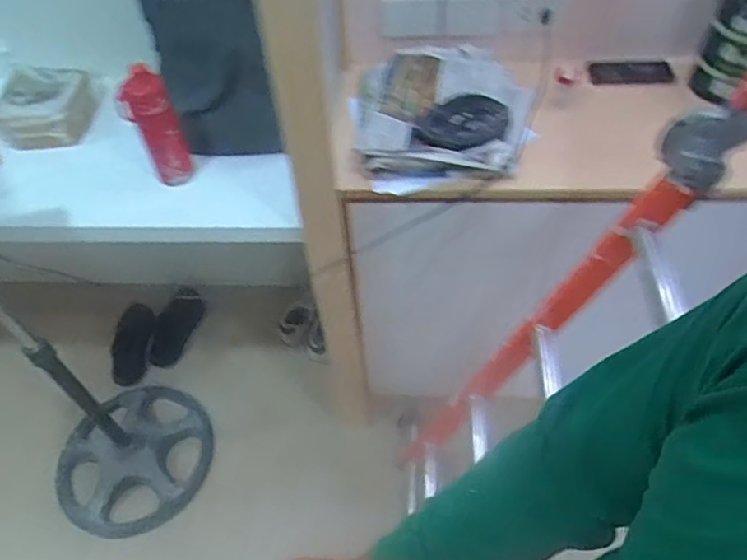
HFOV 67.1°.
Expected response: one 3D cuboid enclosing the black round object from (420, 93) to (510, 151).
[{"bbox_3d":[0.167,-0.298,1.034,0.160,0.031,0.147,-1,51,2],"label":"black round object"}]

